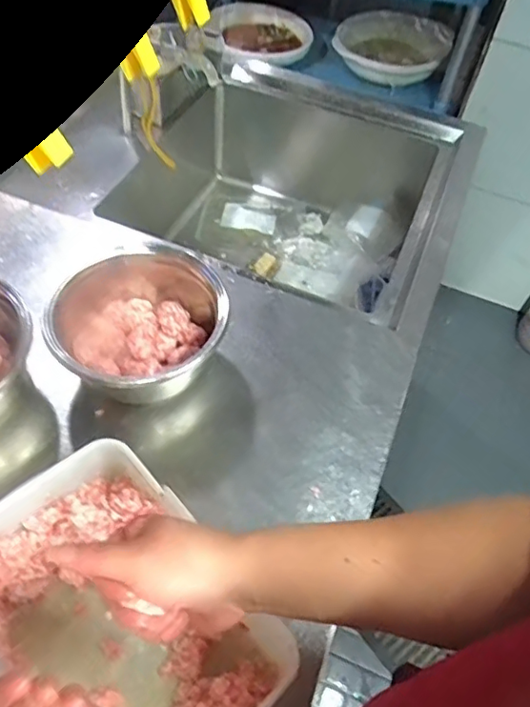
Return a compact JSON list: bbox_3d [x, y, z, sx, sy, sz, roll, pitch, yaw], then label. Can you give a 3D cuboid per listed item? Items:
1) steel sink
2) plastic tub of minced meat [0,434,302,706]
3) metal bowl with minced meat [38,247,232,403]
[{"bbox_3d":[0.030,-0.270,1.132,0.637,0.292,0.579,22,55,10],"label":"steel sink"},{"bbox_3d":[-0.136,0.246,0.527,0.203,0.094,0.297,-36,65,-27],"label":"plastic tub of minced meat"},{"bbox_3d":[-0.158,-0.031,0.712,0.193,0.103,0.211,3,54,-4],"label":"metal bowl with minced meat"}]

